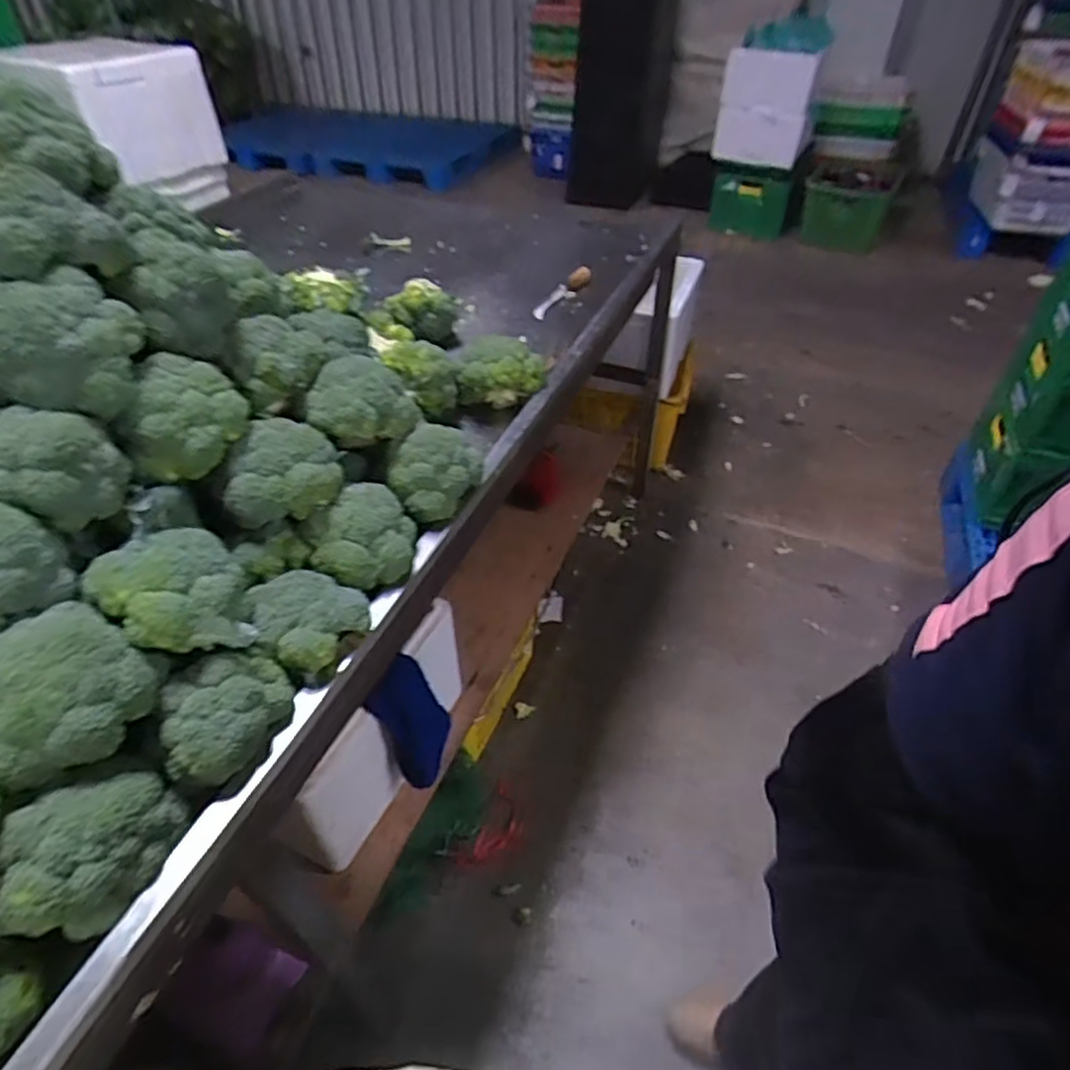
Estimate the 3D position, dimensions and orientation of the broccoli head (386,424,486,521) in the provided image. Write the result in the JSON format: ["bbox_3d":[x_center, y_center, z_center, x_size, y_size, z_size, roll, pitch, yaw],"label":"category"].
[{"bbox_3d":[-0.116,-0.079,0.790,0.108,0.088,0.100,-7,44,-6],"label":"broccoli head"}]

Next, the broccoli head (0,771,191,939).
[{"bbox_3d":[-0.322,0.228,0.480,0.116,0.082,0.078,-24,48,-22],"label":"broccoli head"}]

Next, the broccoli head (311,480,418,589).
[{"bbox_3d":[-0.175,0.000,0.709,0.080,0.068,0.122,15,46,15],"label":"broccoli head"}]

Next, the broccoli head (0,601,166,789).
[{"bbox_3d":[-0.358,0.119,0.498,0.110,0.091,0.125,17,46,17],"label":"broccoli head"}]

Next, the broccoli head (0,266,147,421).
[{"bbox_3d":[-0.396,-0.158,0.556,0.123,0.095,0.076,-25,49,-24],"label":"broccoli head"}]

